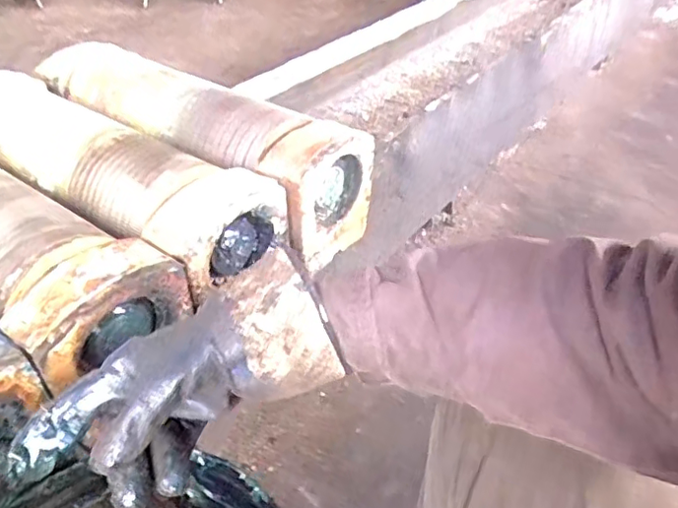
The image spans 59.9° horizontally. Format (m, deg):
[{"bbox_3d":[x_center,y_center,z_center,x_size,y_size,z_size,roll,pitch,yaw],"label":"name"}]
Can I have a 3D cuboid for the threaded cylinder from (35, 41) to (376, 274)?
[{"bbox_3d":[-0.223,-0.183,0.917,0.555,0.180,0.158,25,44,28],"label":"threaded cylinder"}]

